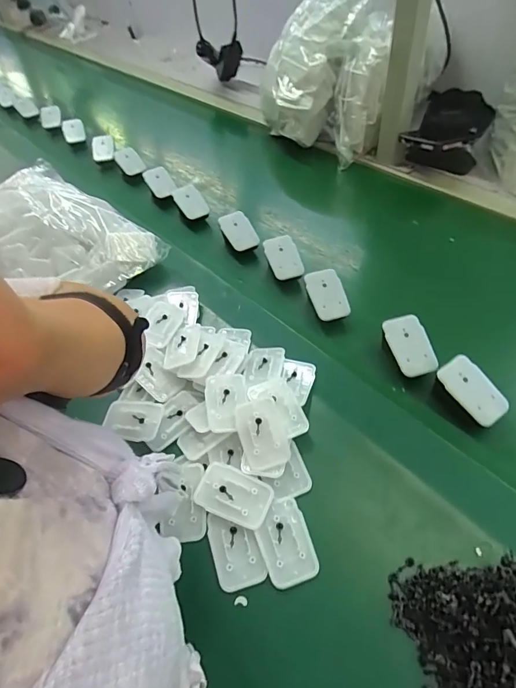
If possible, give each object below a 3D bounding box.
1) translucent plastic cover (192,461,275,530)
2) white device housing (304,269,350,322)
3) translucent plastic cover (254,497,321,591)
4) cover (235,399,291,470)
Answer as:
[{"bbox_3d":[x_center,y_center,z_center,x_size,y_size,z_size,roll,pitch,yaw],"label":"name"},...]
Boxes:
[{"bbox_3d":[-0.023,0.144,0.399,0.069,0.012,0.045,15,54,18],"label":"translucent plastic cover"},{"bbox_3d":[0.088,-0.063,0.535,0.042,0.010,0.068,-20,74,1],"label":"white device housing"},{"bbox_3d":[0.024,0.178,0.375,0.045,0.007,0.069,-17,51,-8],"label":"translucent plastic cover"},{"bbox_3d":[0.005,0.090,0.422,0.047,0.007,0.066,-12,67,-6],"label":"cover"}]

